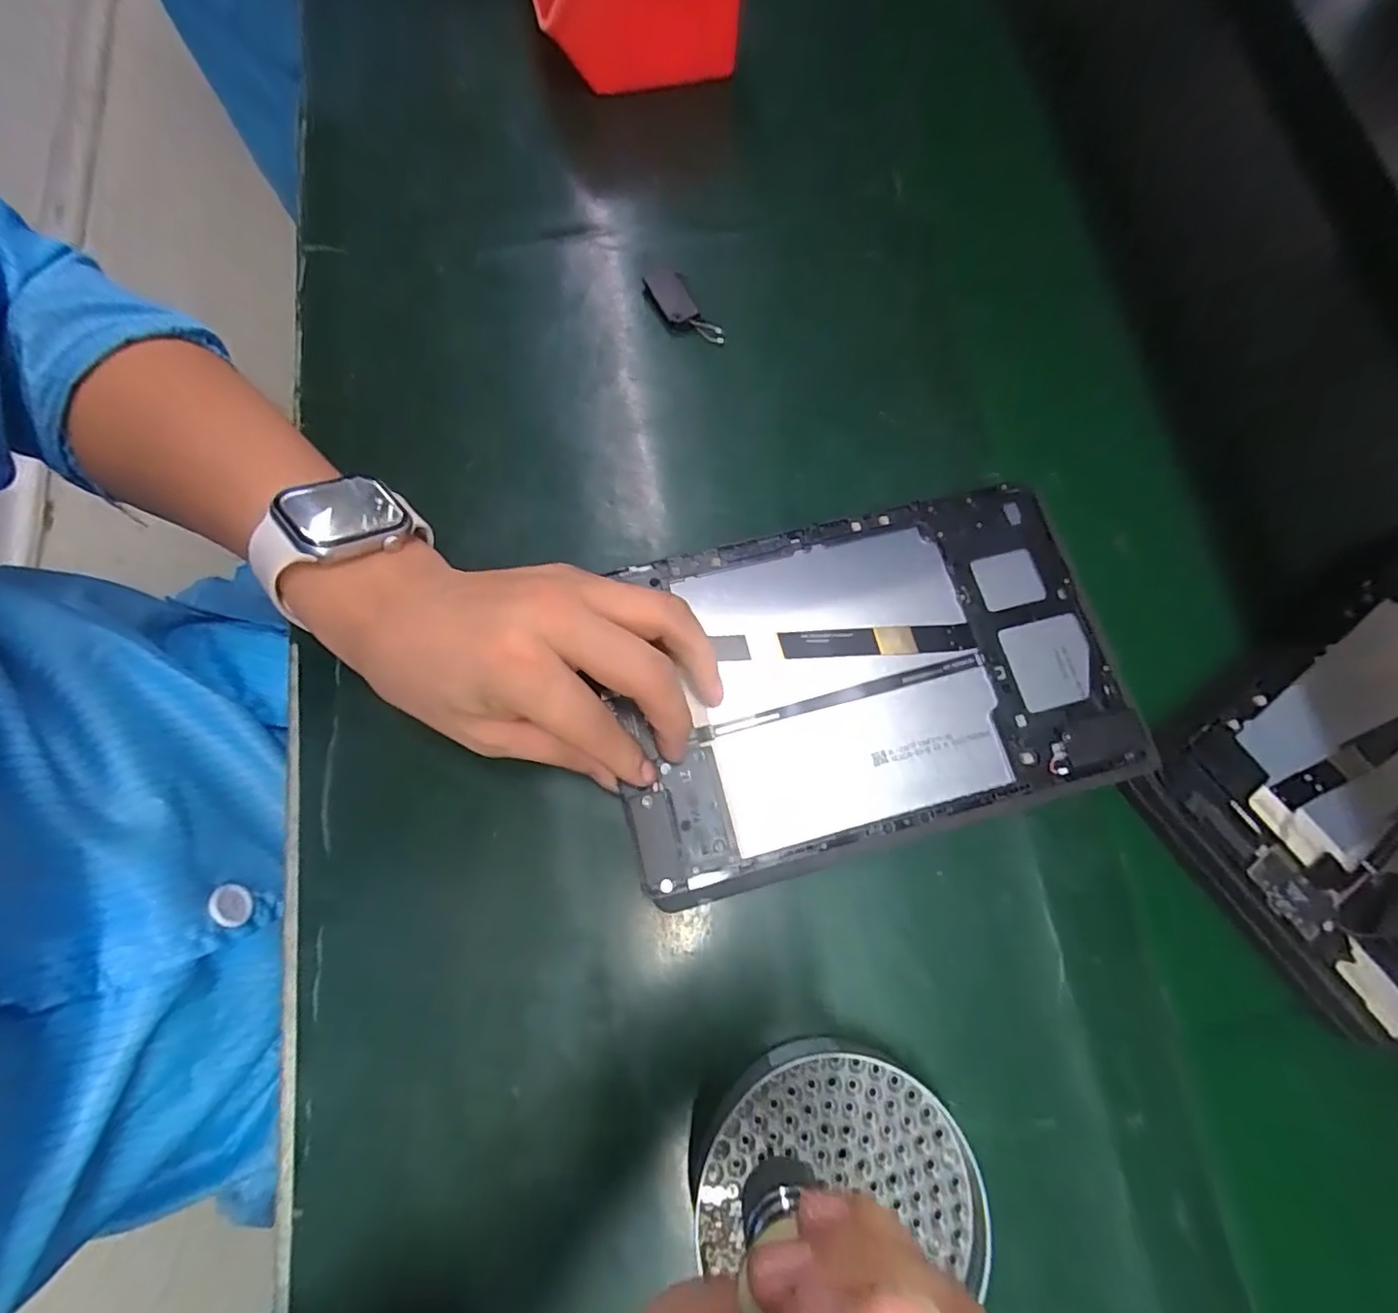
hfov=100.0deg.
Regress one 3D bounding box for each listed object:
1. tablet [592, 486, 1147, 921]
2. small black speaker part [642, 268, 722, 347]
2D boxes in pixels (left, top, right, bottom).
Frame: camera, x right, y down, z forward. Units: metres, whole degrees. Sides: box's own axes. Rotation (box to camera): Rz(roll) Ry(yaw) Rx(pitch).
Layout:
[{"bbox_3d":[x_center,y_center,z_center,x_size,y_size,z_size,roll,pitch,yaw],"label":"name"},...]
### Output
[{"bbox_3d":[0.077,0.007,0.279,0.237,0.013,0.151,-15,77,-3],"label":"tablet"},{"bbox_3d":[-0.010,-0.207,0.350,0.056,0.012,0.020,42,80,-4],"label":"small black speaker part"}]

